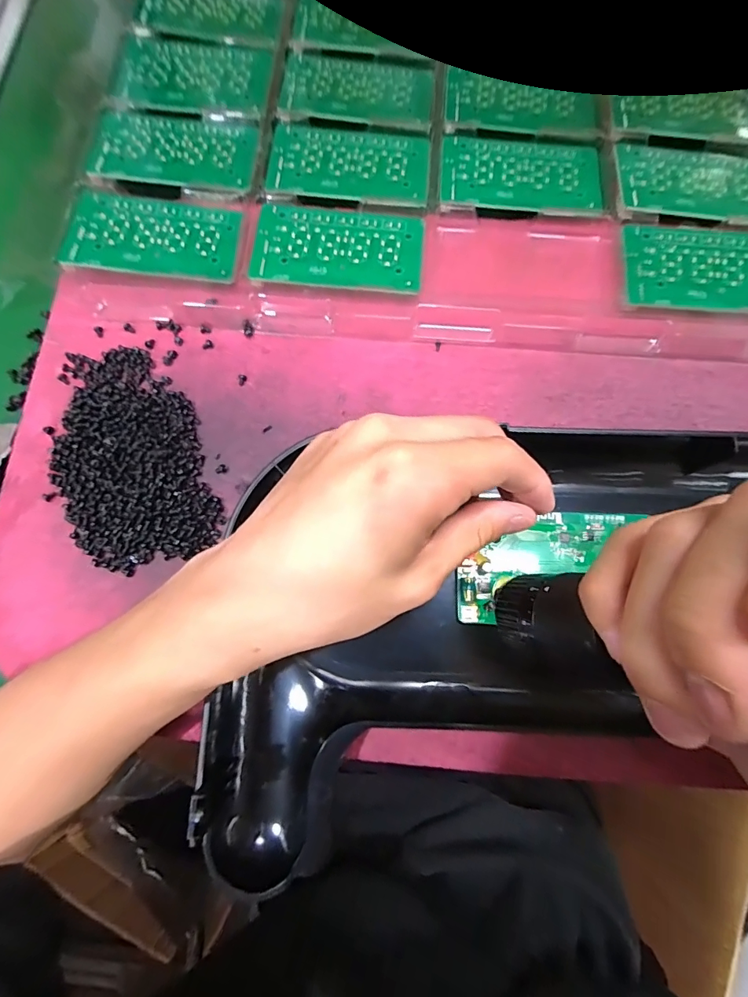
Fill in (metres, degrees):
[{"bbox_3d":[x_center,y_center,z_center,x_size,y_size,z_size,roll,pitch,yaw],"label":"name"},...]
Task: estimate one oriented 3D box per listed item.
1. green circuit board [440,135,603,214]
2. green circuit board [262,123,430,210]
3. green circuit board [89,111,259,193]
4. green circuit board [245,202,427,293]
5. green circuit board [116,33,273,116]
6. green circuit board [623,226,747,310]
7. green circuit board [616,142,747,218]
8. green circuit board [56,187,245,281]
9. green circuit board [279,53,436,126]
[{"bbox_3d":[0.098,-0.218,0.296,0.103,0.005,0.060,4,78,2],"label":"green circuit board"},{"bbox_3d":[-0.016,-0.225,0.298,0.104,0.005,0.060,6,78,2],"label":"green circuit board"},{"bbox_3d":[-0.132,-0.234,0.296,0.103,0.007,0.058,5,78,2],"label":"green circuit board"},{"bbox_3d":[-0.022,-0.159,0.281,0.105,0.006,0.058,3,78,2],"label":"green circuit board"},{"bbox_3d":[-0.129,-0.306,0.320,0.104,0.005,0.062,4,78,2],"label":"green circuit board"},{"bbox_3d":[0.210,-0.145,0.277,0.106,0.005,0.061,3,78,2],"label":"green circuit board"},{"bbox_3d":[0.218,-0.216,0.298,0.105,0.004,0.060,1,78,1],"label":"green circuit board"},{"bbox_3d":[-0.137,-0.167,0.281,0.102,0.005,0.058,6,73,-3],"label":"green circuit board"},{"bbox_3d":[-0.011,-0.296,0.321,0.106,0.004,0.062,6,74,-1],"label":"green circuit board"}]

